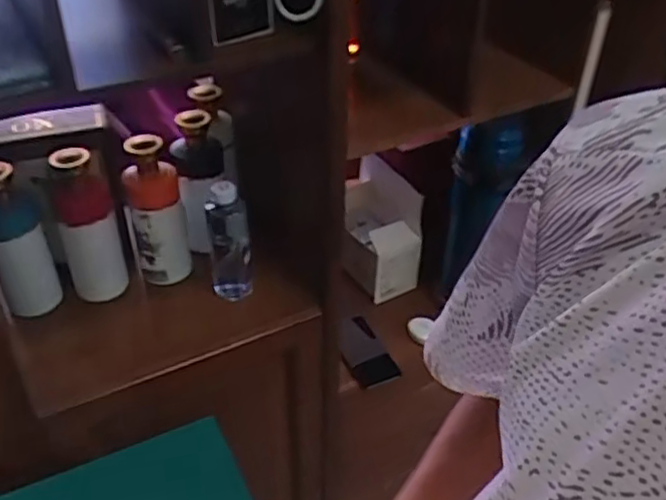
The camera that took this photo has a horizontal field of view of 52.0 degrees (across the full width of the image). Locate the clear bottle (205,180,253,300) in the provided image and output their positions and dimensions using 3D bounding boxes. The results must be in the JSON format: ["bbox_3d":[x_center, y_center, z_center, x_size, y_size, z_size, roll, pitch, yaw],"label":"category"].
[{"bbox_3d":[-0.149,-0.017,0.983,0.058,0.207,0.053,-6,39,-9],"label":"clear bottle"}]

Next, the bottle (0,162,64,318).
[{"bbox_3d":[-0.432,-0.015,0.933,0.077,0.214,0.071,-22,44,-26],"label":"bottle"}]

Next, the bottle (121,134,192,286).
[{"bbox_3d":[-0.254,-0.045,0.985,0.078,0.247,0.074,-7,39,-10],"label":"bottle"}]

